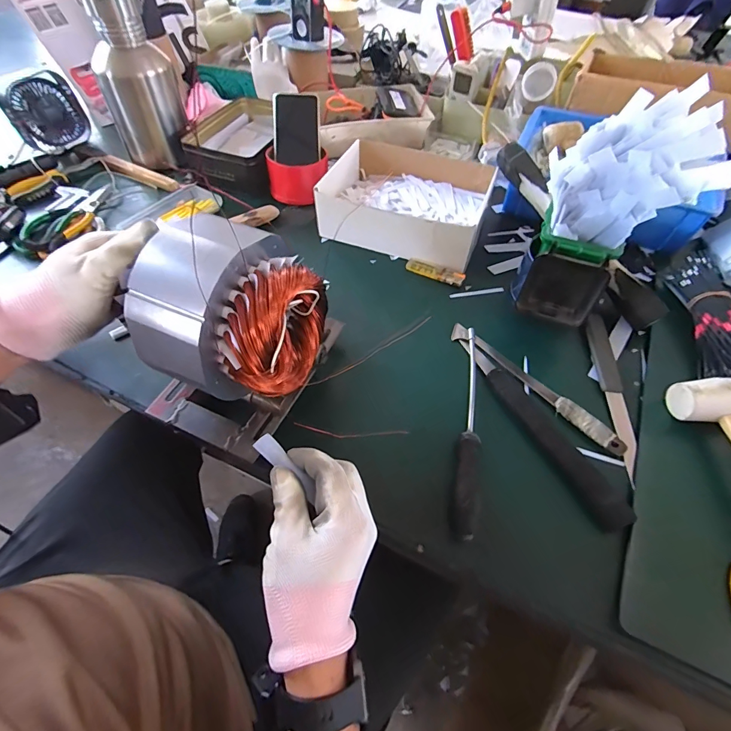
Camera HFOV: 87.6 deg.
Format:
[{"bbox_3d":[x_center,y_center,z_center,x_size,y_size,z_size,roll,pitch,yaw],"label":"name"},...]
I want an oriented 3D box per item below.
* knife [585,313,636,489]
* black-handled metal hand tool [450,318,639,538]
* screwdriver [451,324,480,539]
[{"bbox_3d":[0.290,0.029,0.445,0.027,0.011,0.219,5,56,3],"label":"knife"},{"bbox_3d":[0.178,0.048,0.419,0.032,0.027,0.267,-21,59,-14],"label":"black-handled metal hand tool"},{"bbox_3d":[0.112,0.057,0.420,0.024,0.028,0.253,9,56,6],"label":"screwdriver"}]

